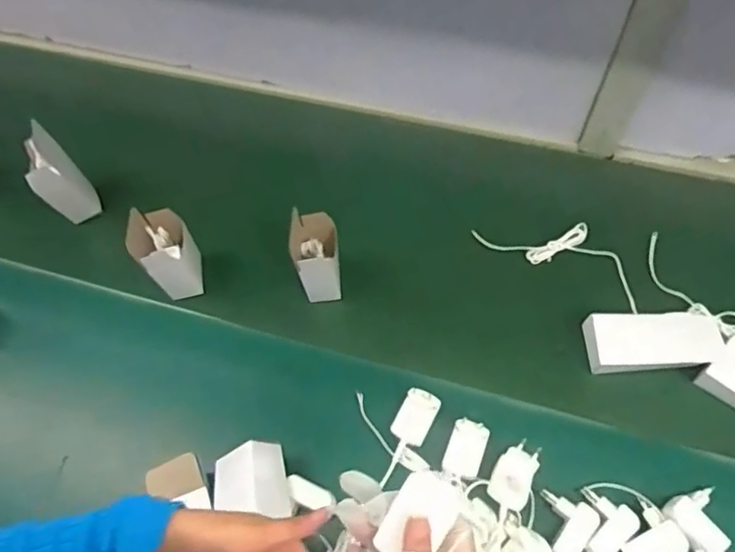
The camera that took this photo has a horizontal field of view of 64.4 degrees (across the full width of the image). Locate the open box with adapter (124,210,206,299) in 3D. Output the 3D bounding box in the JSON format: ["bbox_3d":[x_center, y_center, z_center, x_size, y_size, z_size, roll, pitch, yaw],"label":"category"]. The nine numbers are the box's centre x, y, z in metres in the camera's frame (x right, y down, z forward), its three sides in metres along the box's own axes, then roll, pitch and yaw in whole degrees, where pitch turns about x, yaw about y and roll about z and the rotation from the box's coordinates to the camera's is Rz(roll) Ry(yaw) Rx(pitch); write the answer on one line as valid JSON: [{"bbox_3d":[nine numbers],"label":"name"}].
[{"bbox_3d":[-0.257,-0.033,0.750,0.062,0.129,0.072,-15,61,-5],"label":"open box with adapter"}]

